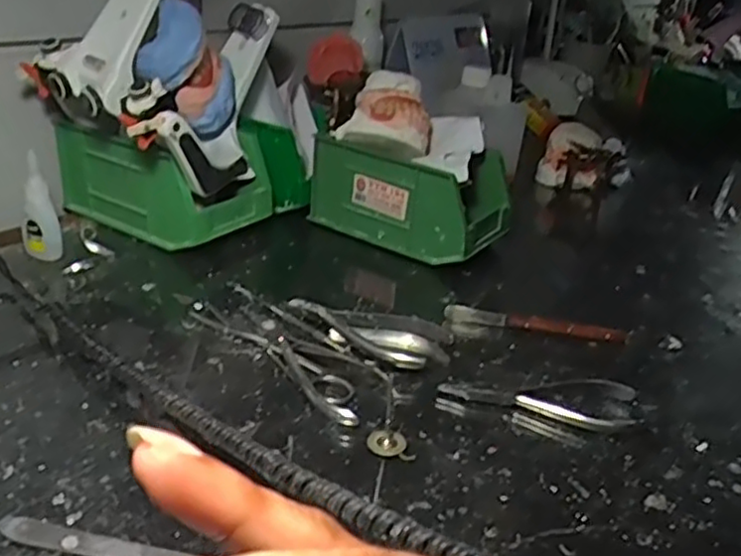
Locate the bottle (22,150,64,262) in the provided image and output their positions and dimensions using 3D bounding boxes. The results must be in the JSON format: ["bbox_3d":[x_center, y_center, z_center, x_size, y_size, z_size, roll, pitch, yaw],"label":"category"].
[{"bbox_3d":[-0.258,-0.054,0.543,0.024,0.082,0.021,-13,32,-34],"label":"bottle"}]

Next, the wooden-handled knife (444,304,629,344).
[{"bbox_3d":[0.124,0.034,0.528,0.132,0.012,0.021,6,26,-1],"label":"wooden-handled knife"}]

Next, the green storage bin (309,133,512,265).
[{"bbox_3d":[0.043,-0.083,0.660,0.167,0.082,0.101,22,30,28],"label":"green storage bin"}]

